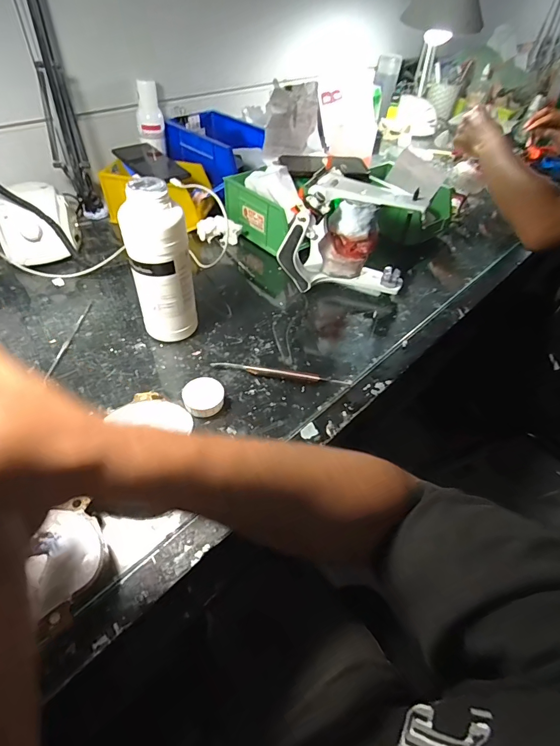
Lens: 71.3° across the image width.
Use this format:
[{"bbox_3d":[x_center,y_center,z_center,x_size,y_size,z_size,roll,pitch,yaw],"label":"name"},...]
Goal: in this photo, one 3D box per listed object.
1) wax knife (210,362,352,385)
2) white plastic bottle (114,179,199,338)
[{"bbox_3d":[0.001,0.000,0.481,0.172,0.014,0.013,9,48,3],"label":"wax knife"},{"bbox_3d":[-0.138,-0.119,0.459,0.055,0.191,0.061,35,54,24],"label":"white plastic bottle"}]

